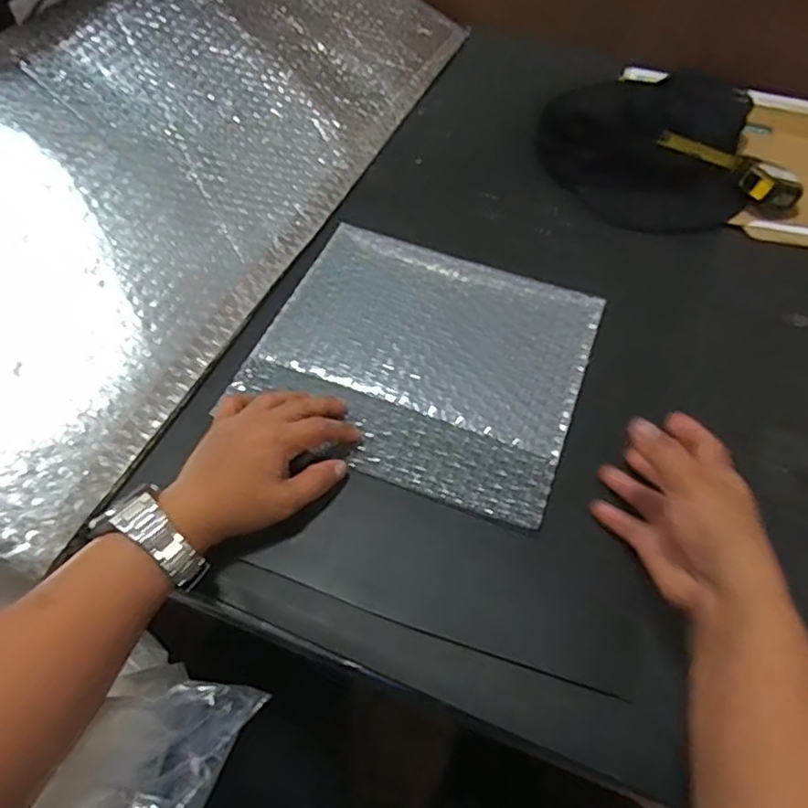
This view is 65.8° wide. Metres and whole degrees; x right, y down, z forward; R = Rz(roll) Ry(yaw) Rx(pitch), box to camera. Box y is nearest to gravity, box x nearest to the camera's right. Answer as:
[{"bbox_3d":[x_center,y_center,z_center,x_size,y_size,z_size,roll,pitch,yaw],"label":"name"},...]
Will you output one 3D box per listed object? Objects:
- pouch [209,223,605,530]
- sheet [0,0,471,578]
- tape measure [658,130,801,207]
[{"bbox_3d":[0.016,-0.042,0.505,0.249,0.014,0.232,19,56,11],"label":"pouch"},{"bbox_3d":[-0.209,-0.264,0.593,0.313,0.016,0.783,32,57,-7],"label":"sheet"},{"bbox_3d":[0.319,-0.235,0.612,0.149,0.028,0.049,25,56,-1],"label":"tape measure"}]

